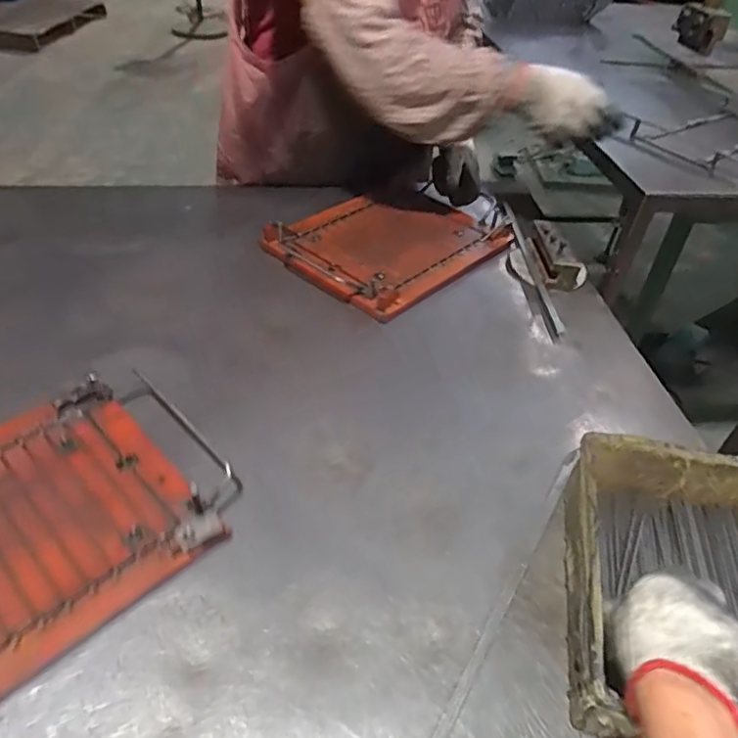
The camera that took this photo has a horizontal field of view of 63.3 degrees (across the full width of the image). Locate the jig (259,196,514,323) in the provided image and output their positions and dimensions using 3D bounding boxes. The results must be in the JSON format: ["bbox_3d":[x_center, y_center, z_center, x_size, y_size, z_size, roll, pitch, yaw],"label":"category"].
[{"bbox_3d":[0.029,-0.193,0.889,0.251,0.023,0.302,34,50,28],"label":"jig"}]

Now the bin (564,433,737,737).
[{"bbox_3d":[0.250,0.185,0.473,0.177,0.074,0.259,12,43,7],"label":"bin"}]

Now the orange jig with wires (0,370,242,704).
[{"bbox_3d":[-0.304,0.147,0.503,0.349,0.045,0.236,-29,53,-32],"label":"orange jig with wires"}]

